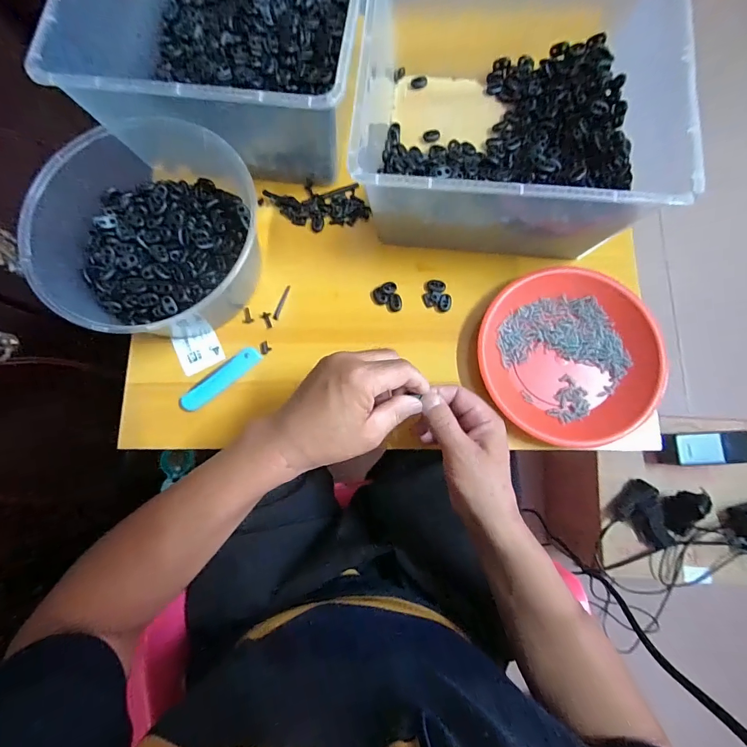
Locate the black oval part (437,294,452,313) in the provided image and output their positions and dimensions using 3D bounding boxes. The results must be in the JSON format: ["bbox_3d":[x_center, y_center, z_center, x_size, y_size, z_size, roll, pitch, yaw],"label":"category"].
[{"bbox_3d":[0.083,-0.083,0.448,0.015,0.004,0.020,14,79,3],"label":"black oval part"}]

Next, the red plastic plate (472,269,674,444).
[{"bbox_3d":[0.213,-0.018,0.422,0.186,0.032,0.186,0,79,1],"label":"red plastic plate"}]

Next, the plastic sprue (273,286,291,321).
[{"bbox_3d":[-0.109,-0.085,0.455,0.007,0.004,0.045,18,79,4],"label":"plastic sprue"}]

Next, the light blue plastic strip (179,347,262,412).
[{"bbox_3d":[-0.174,0.005,0.436,0.100,0.010,0.027,-42,81,-7],"label":"light blue plastic strip"}]

